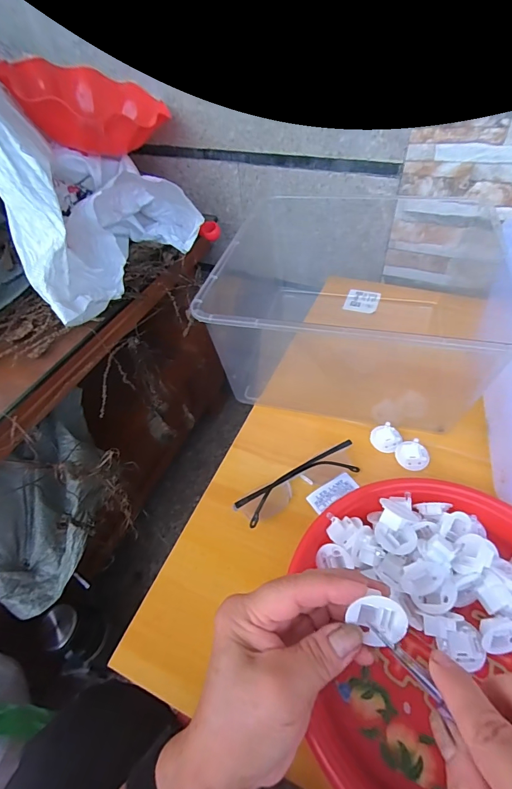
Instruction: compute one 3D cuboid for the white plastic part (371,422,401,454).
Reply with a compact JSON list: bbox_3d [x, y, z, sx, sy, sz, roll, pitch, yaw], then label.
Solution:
[{"bbox_3d":[0.140,0.045,0.397,0.030,0.021,0.025,19,53,20],"label":"white plastic part"}]

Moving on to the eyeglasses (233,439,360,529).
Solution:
[{"bbox_3d":[0.045,0.087,0.364,0.131,0.029,0.029,-24,51,-16],"label":"eyeglasses"}]

